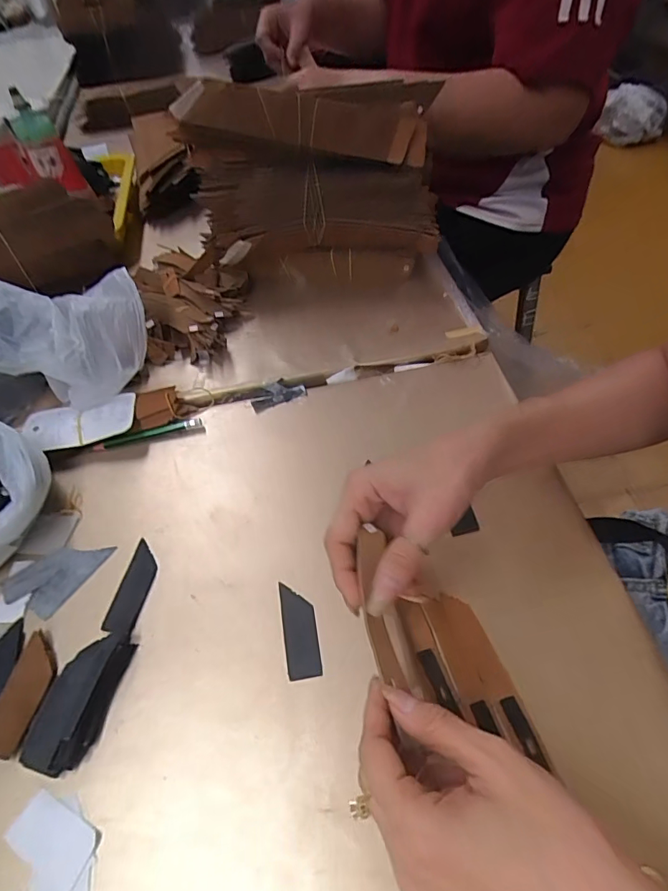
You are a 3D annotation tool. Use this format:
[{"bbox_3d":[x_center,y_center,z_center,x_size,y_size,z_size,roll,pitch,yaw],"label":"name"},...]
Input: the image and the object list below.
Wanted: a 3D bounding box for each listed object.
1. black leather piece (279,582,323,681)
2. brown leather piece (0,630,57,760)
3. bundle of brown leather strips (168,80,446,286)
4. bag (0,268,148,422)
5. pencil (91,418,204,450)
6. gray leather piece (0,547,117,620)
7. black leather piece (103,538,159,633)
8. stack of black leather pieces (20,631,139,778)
[{"bbox_3d":[-0.024,0.126,0.325,0.023,0.004,0.063,-10,53,-3],"label":"black leather piece"},{"bbox_3d":[-0.201,0.161,0.306,0.031,0.008,0.069,6,54,9],"label":"brown leather piece"},{"bbox_3d":[-0.024,-0.288,0.522,0.254,0.183,0.134,-5,53,1],"label":"bundle of brown leather strips"},{"bbox_3d":[-0.276,-0.085,0.445,0.210,0.095,0.117,-10,53,-3],"label":"bag"},{"bbox_3d":[-0.171,-0.010,0.435,0.097,0.011,0.009,-14,53,-6],"label":"pencil"},{"bbox_3d":[-0.213,0.095,0.361,0.051,0.004,0.068,27,60,22],"label":"gray leather piece"},{"bbox_3d":[-0.149,0.104,0.350,0.023,0.004,0.067,6,54,9],"label":"black leather piece"},{"bbox_3d":[-0.160,0.160,0.297,0.039,0.021,0.078,8,54,11],"label":"stack of black leather pieces"}]

